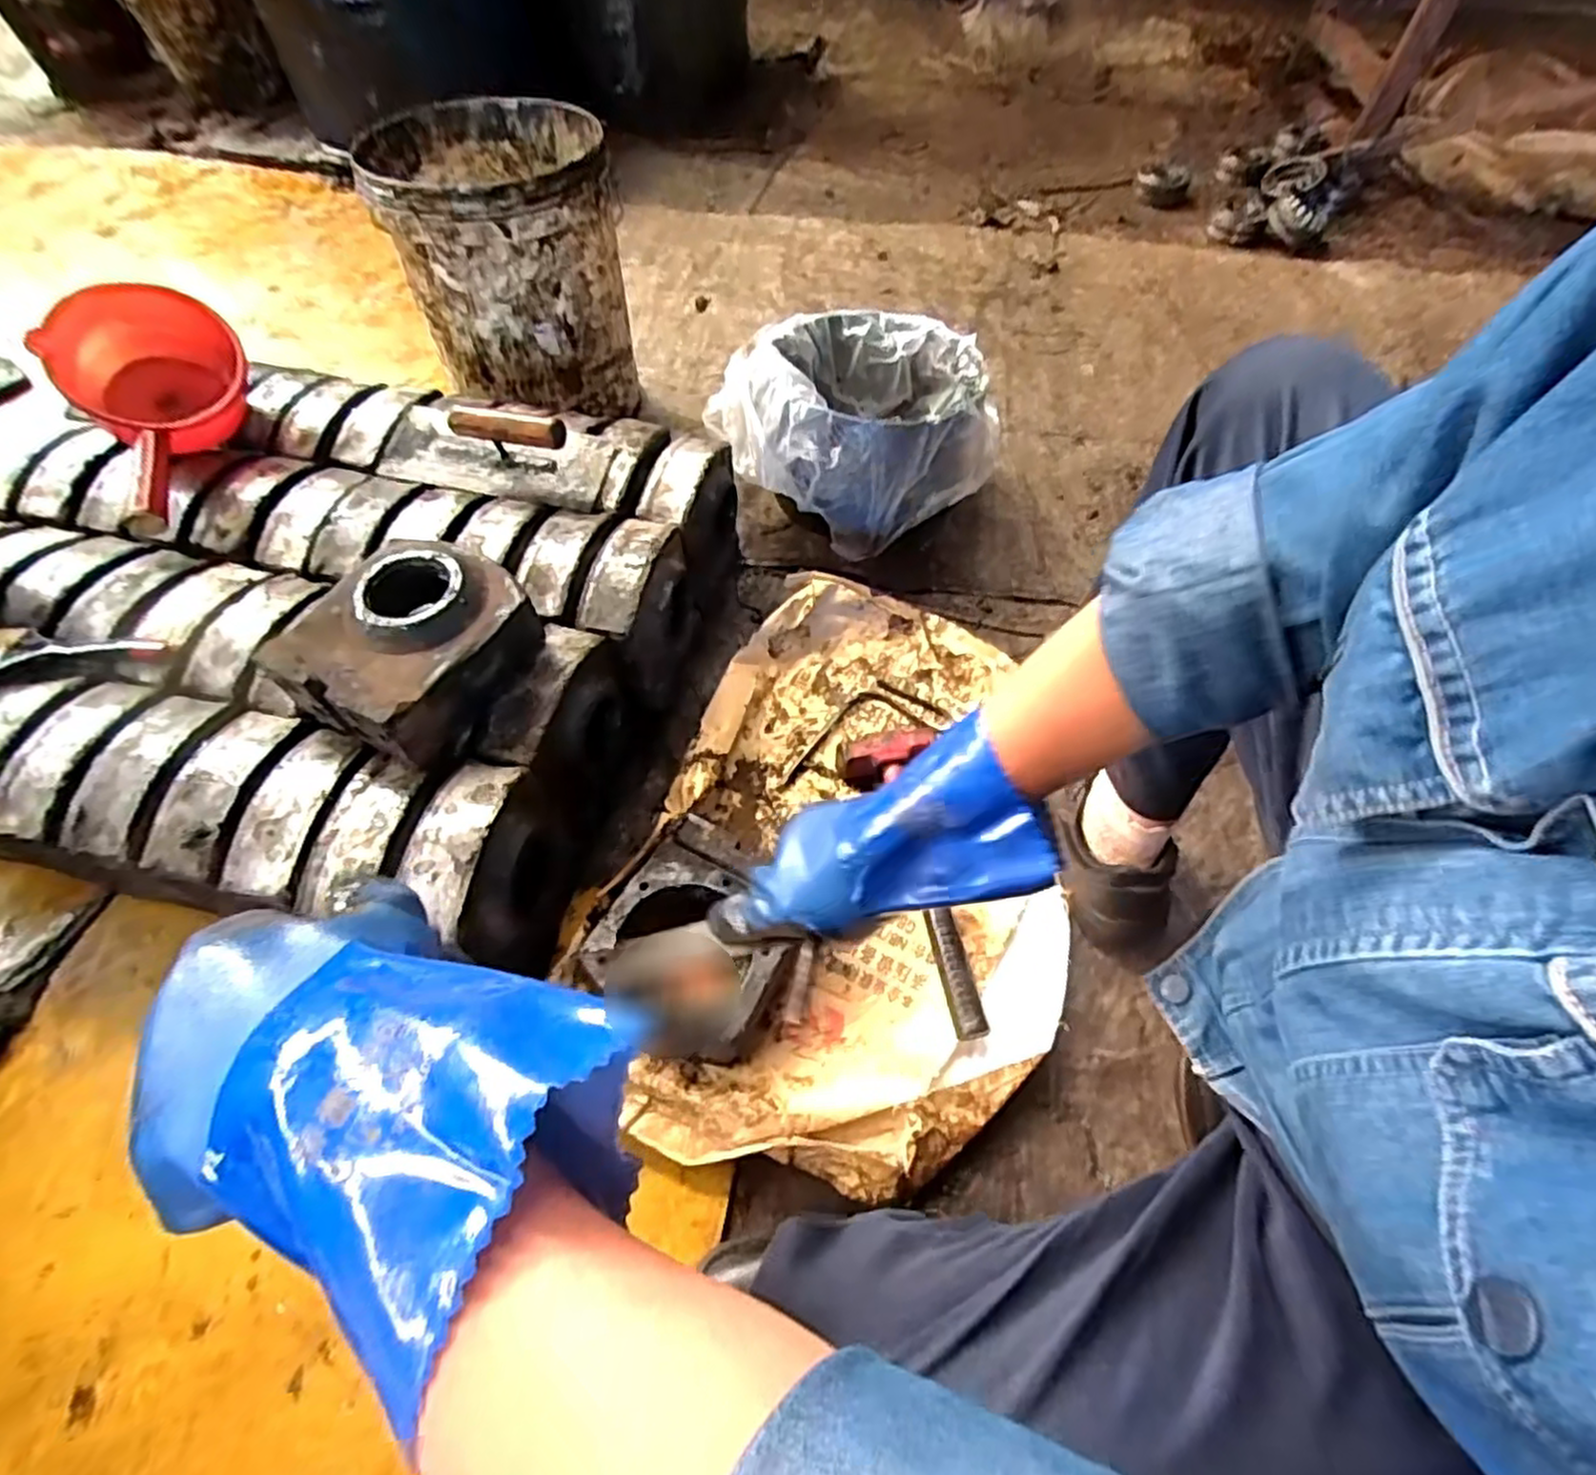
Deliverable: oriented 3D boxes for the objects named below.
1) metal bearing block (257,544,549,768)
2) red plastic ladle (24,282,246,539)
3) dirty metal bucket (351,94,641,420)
[{"bbox_3d":[-0.349,-0.087,0.680,0.179,0.084,0.187,23,60,14],"label":"metal bearing block"},{"bbox_3d":[-0.684,-0.362,0.821,0.174,0.143,0.236,-32,63,-19],"label":"red plastic ladle"},{"bbox_3d":[-0.403,-0.668,1.092,0.297,0.330,0.303,-10,58,-7],"label":"dirty metal bucket"}]

